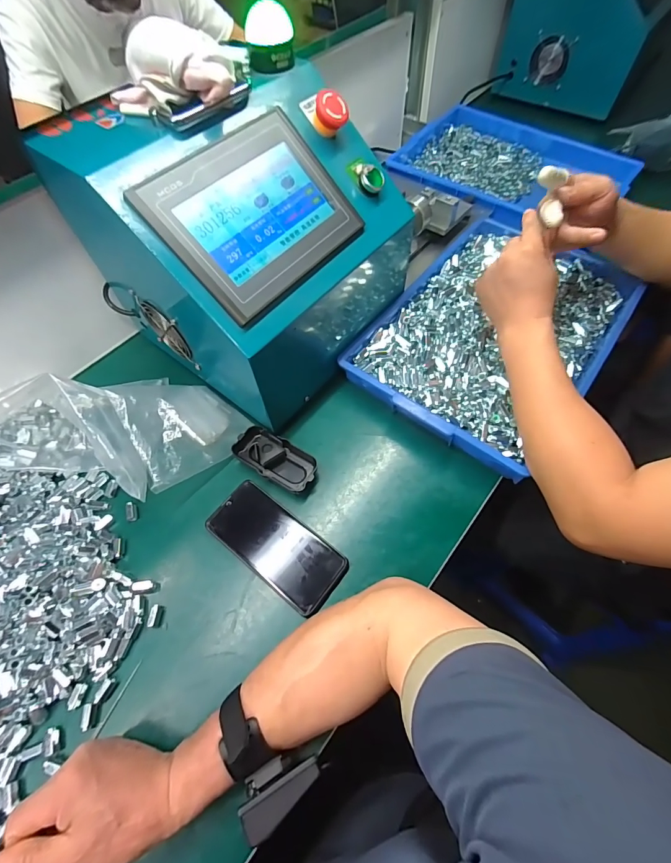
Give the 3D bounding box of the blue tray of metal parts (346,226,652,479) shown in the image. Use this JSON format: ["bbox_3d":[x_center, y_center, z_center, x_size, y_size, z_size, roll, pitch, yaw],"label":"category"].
[{"bbox_3d":[0.238,-0.151,0.571,0.285,0.049,0.425,36,67,19],"label":"blue tray of metal parts"}]

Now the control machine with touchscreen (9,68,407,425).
[{"bbox_3d":[-0.077,-0.261,0.489,0.282,0.245,0.375,26,64,15],"label":"control machine with touchscreen"}]

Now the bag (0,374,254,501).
[{"bbox_3d":[-0.286,-0.021,0.473,0.304,0.111,0.169,11,61,7],"label":"bag"}]

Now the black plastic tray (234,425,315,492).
[{"bbox_3d":[-0.076,0.036,0.490,0.107,0.026,0.054,28,65,16],"label":"black plastic tray"}]

